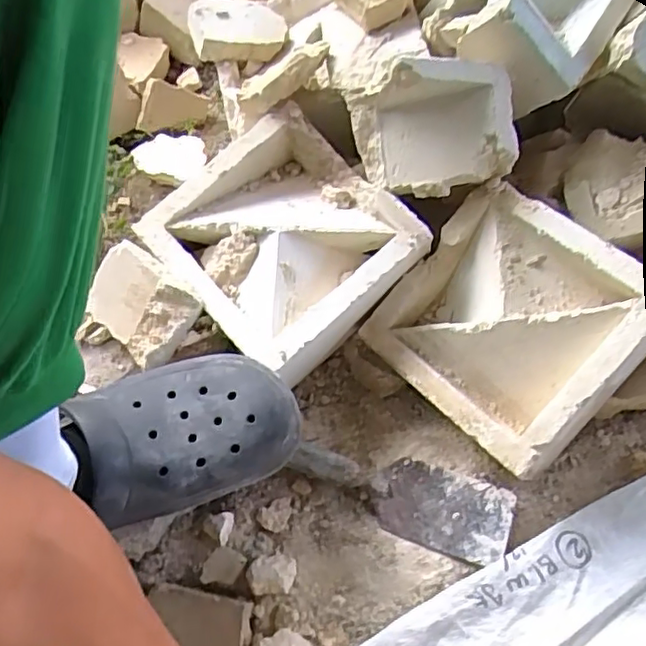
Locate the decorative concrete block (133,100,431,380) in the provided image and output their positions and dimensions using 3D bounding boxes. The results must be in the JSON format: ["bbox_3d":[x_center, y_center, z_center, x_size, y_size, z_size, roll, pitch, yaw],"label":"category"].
[{"bbox_3d":[-0.039,-0.077,0.602,0.199,0.065,0.206,-39,71,-16],"label":"decorative concrete block"}]

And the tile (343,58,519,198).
[{"bbox_3d":[0.098,-0.175,0.574,0.144,0.042,0.112,-9,102,17],"label":"tile"}]

